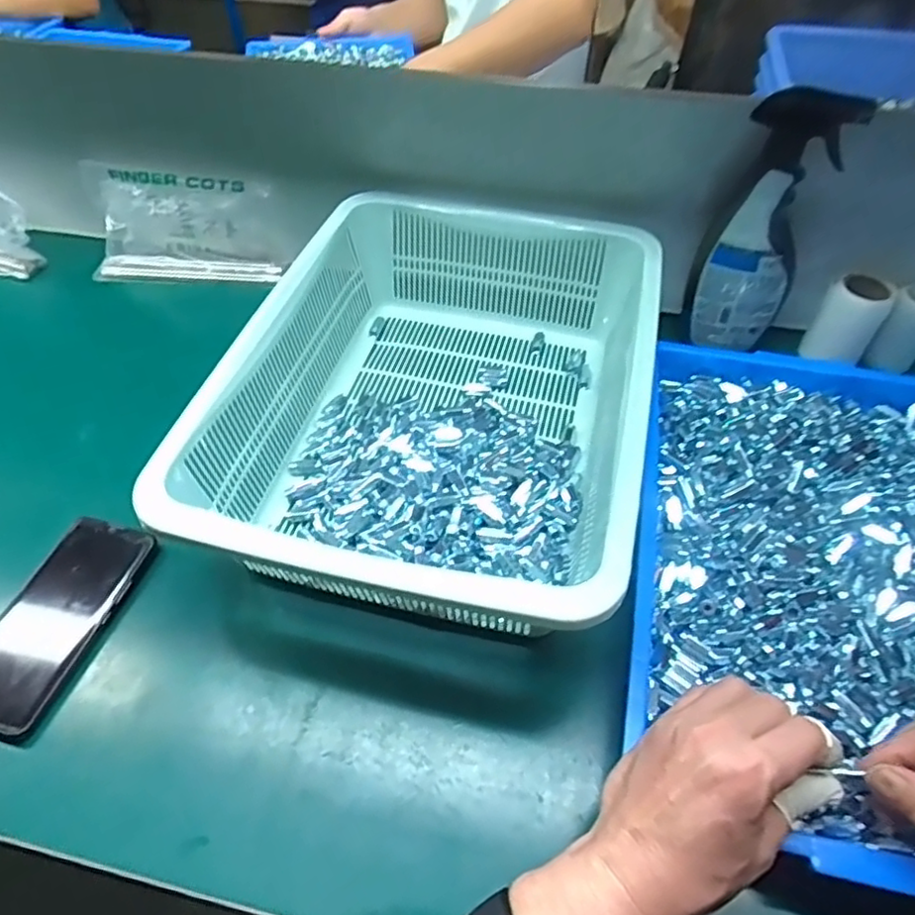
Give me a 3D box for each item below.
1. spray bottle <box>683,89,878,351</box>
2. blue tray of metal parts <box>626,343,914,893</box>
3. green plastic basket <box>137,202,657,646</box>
[{"bbox_3d":[0.278,-0.208,0.596,0.086,0.233,0.047,12,50,10],"label":"spray bottle"},{"bbox_3d":[0.290,0.069,0.492,0.302,0.057,0.446,11,50,9],"label":"blue tray of metal parts"},{"bbox_3d":[-0.005,-0.055,0.560,0.312,0.119,0.425,12,50,10],"label":"green plastic basket"}]

